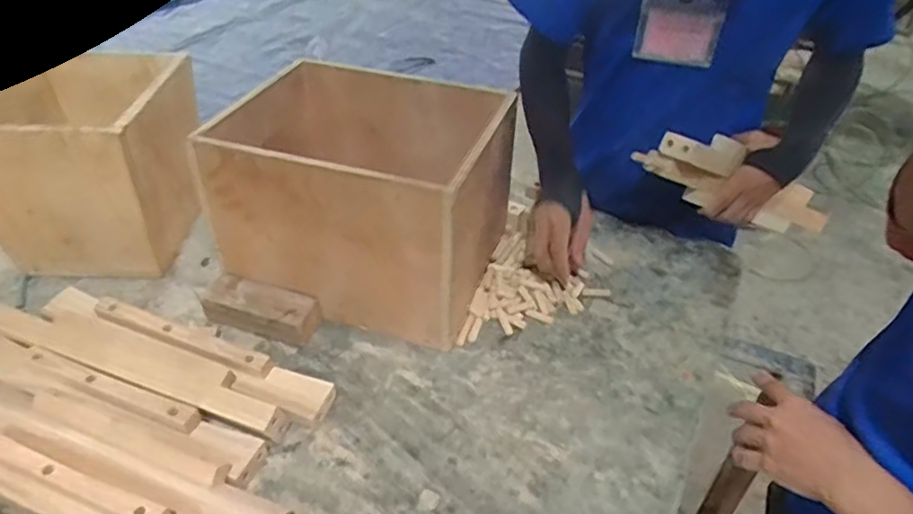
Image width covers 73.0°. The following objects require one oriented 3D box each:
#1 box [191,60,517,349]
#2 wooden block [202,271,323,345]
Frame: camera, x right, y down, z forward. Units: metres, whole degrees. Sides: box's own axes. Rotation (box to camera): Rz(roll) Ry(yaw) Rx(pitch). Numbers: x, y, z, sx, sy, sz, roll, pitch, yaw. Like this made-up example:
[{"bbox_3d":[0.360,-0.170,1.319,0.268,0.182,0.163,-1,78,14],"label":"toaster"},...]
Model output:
[{"bbox_3d":[-0.125,-0.083,0.822,0.346,0.234,0.264,15,41,16],"label":"box"},{"bbox_3d":[-0.245,0.063,0.776,0.143,0.047,0.059,16,42,16],"label":"wooden block"}]

